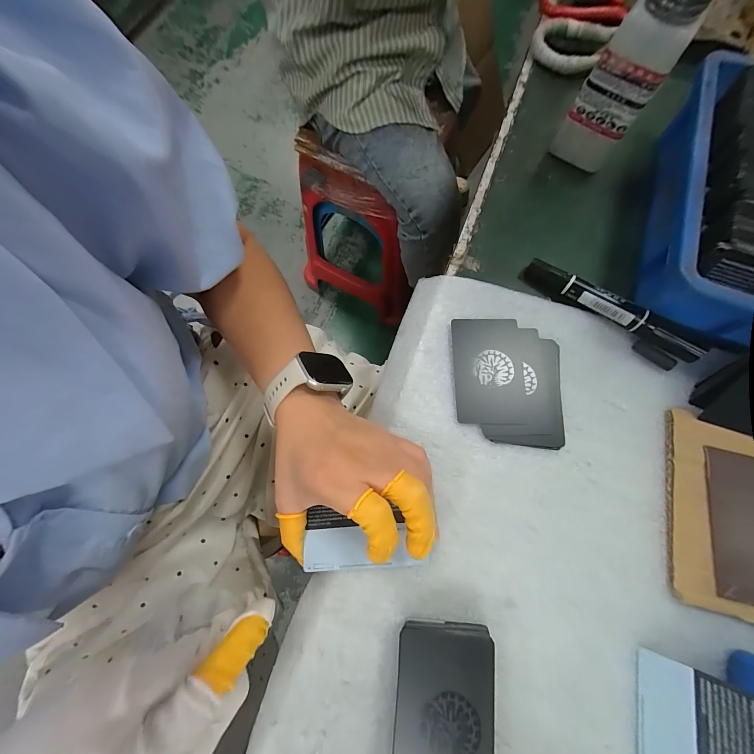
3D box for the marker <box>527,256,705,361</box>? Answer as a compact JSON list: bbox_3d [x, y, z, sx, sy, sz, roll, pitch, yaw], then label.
[{"bbox_3d":[0.188,-0.056,0.260,0.140,0.018,0.017,35,77,10],"label":"marker"}]

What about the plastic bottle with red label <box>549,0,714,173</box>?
[{"bbox_3d":[0.197,-0.234,0.252,0.047,0.131,0.044,44,79,12],"label":"plastic bottle with red label"}]

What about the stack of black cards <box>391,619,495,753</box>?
[{"bbox_3d":[0.037,0.192,0.188,0.054,0.023,0.089,5,74,2],"label":"stack of black cards"}]

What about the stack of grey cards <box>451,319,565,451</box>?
[{"bbox_3d":[0.102,0.002,0.254,0.084,0.004,0.097,6,74,2],"label":"stack of grey cards"}]

